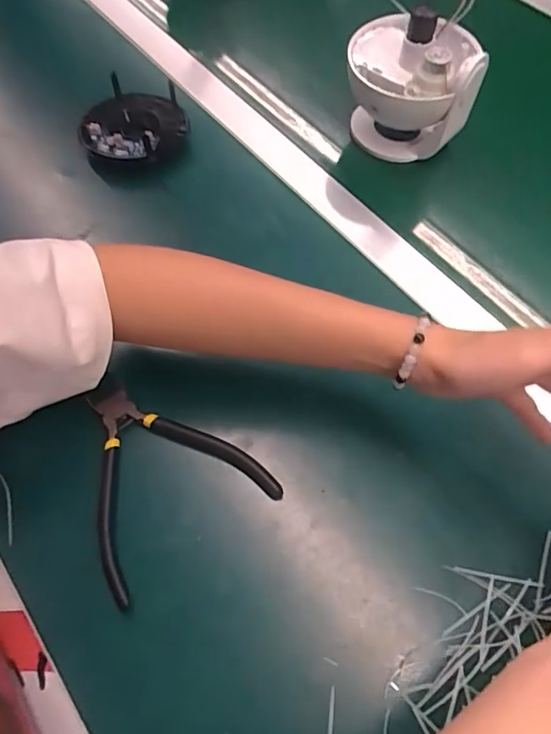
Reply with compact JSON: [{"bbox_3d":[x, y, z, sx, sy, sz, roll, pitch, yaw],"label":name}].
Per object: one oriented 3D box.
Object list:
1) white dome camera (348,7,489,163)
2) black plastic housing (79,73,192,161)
[{"bbox_3d":[0.123,-0.258,0.471,0.109,0.104,0.102,11,62,4],"label":"white dome camera"},{"bbox_3d":[-0.131,-0.228,0.477,0.093,0.031,0.102,1,62,-1],"label":"black plastic housing"}]

